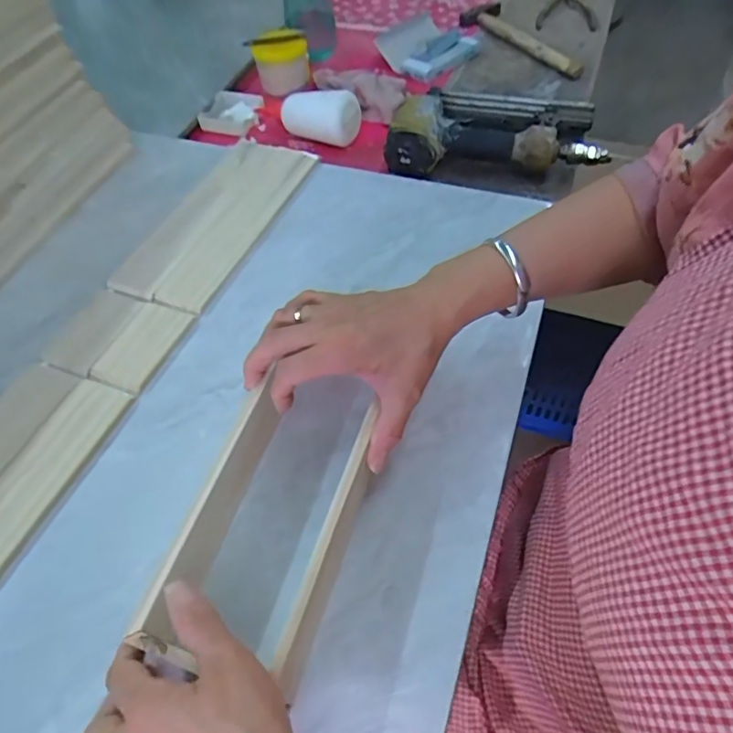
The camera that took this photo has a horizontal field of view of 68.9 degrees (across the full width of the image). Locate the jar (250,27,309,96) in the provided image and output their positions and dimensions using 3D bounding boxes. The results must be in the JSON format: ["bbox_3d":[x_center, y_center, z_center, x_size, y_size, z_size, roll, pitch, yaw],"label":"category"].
[{"bbox_3d":[-0.125,-0.450,0.792,0.076,0.068,0.076,-2,55,2],"label":"jar"}]

